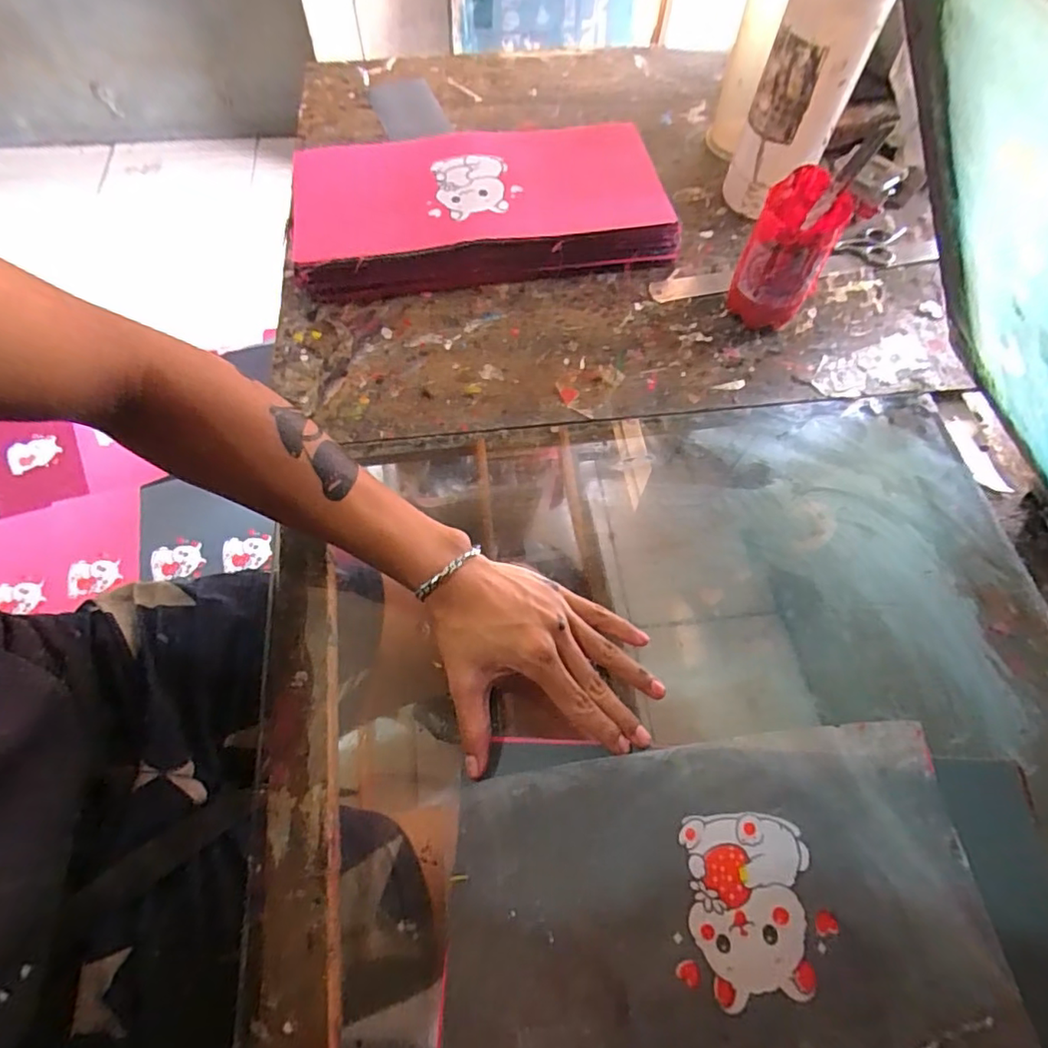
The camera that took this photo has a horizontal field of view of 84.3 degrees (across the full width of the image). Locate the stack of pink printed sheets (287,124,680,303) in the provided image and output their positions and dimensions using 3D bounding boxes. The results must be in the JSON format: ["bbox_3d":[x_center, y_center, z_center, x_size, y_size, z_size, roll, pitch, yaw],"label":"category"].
[{"bbox_3d":[-0.050,-0.318,0.586,0.380,0.061,0.175,-5,63,-4],"label":"stack of pink printed sheets"}]

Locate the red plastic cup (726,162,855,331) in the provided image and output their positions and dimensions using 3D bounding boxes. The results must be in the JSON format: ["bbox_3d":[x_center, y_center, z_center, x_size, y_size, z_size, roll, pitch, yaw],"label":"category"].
[{"bbox_3d":[0.231,-0.236,0.516,0.065,0.122,0.072,26,66,11],"label":"red plastic cup"}]

